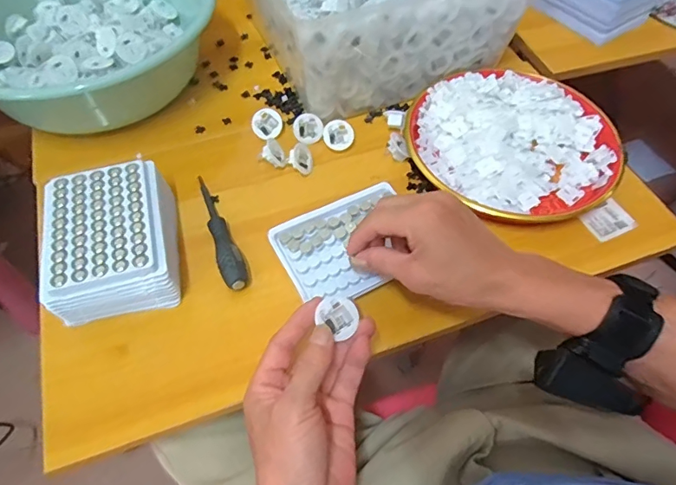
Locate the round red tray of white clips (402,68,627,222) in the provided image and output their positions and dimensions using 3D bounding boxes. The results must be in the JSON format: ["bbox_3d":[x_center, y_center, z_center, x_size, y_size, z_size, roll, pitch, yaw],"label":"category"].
[{"bbox_3d":[0.185,-0.112,0.528,0.213,0.038,0.197,0,55,0],"label":"round red tray of white clips"}]

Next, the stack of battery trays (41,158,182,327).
[{"bbox_3d":[-0.199,0.002,0.432,0.097,0.067,0.133,-10,56,-7],"label":"stack of battery trays"}]

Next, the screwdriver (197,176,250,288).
[{"bbox_3d":[-0.114,-0.014,0.464,0.022,0.021,0.143,-19,58,-13],"label":"screwdriver"}]

